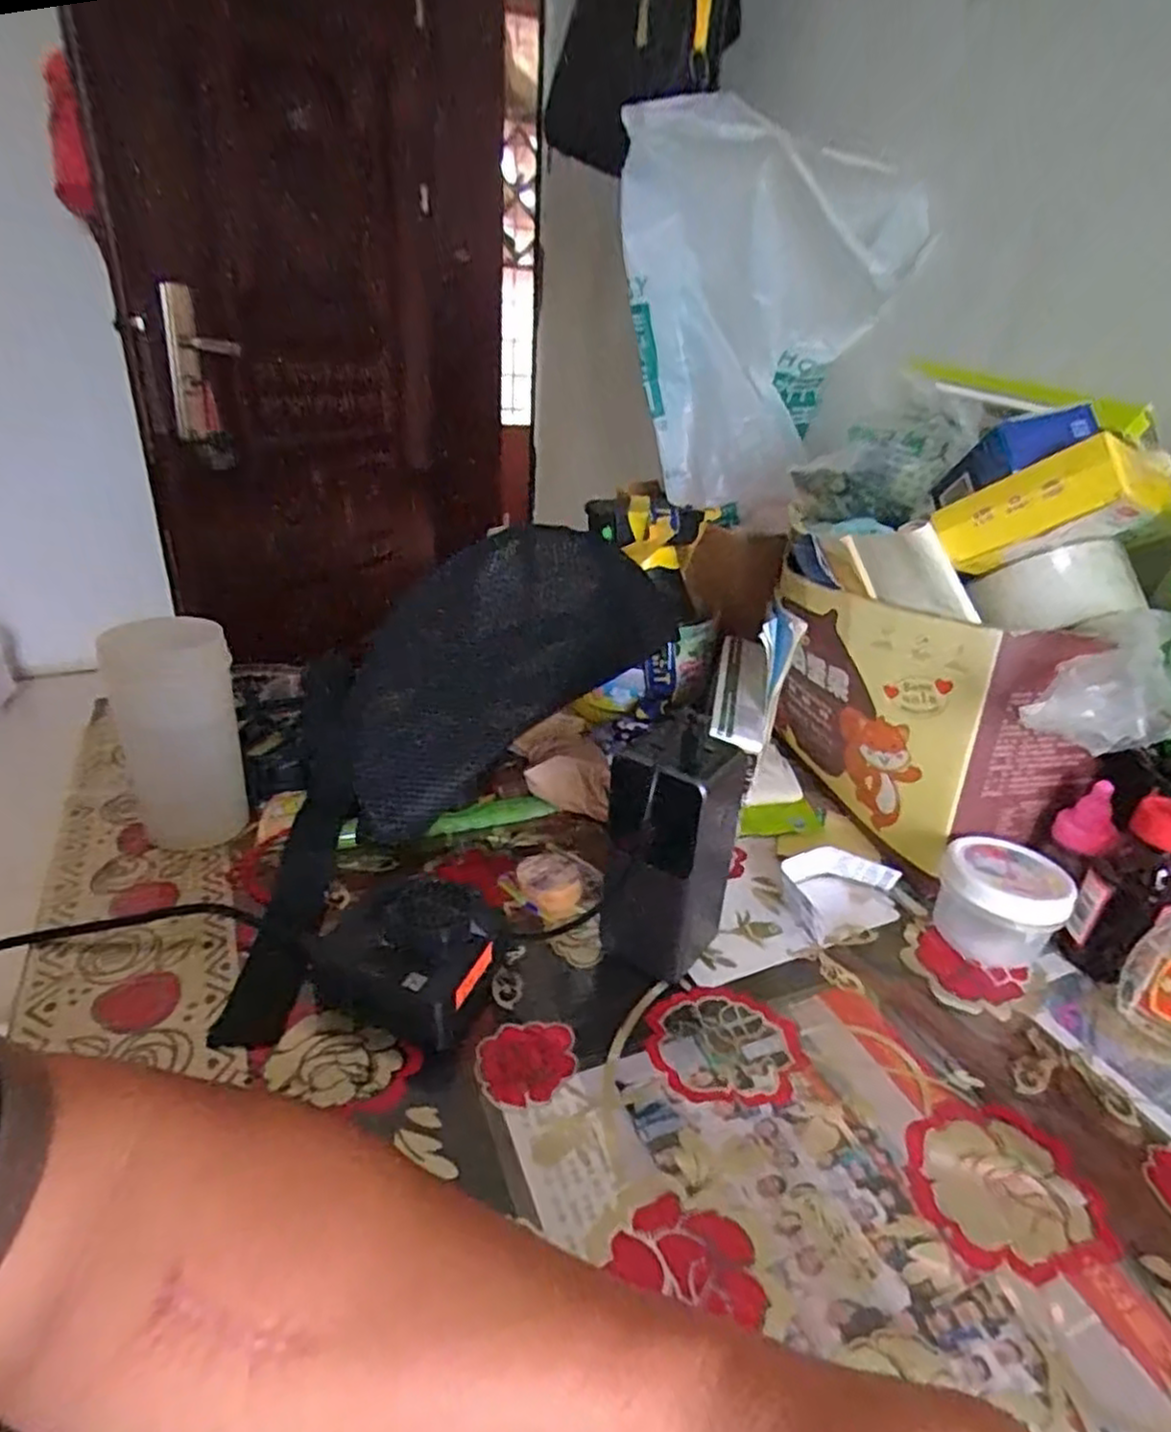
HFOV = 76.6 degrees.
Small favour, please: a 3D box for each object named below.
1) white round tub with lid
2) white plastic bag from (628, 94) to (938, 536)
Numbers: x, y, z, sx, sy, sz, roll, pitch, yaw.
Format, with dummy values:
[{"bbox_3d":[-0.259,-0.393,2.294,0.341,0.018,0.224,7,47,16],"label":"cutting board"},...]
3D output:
[{"bbox_3d":[0.240,0.109,0.434,0.064,0.052,0.070,3,27,-1],"label":"white round tub with lid"},{"bbox_3d":[0.156,-0.342,0.664,0.232,0.304,0.103,-5,28,-16],"label":"white plastic bag"}]

